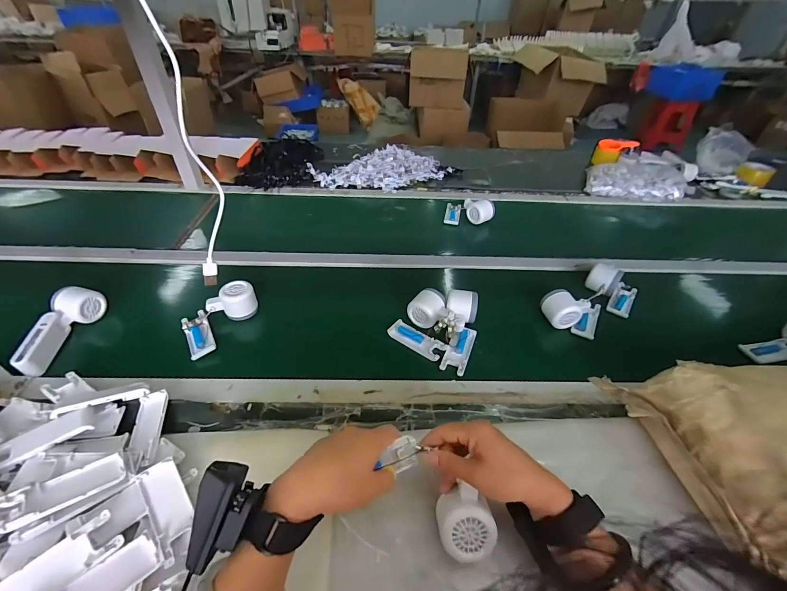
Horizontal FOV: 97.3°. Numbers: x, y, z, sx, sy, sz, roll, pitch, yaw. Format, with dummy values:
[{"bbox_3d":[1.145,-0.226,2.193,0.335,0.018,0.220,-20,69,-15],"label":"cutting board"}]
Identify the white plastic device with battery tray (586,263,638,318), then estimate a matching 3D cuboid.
[{"bbox_3d":[0.442,-0.018,0.699,0.094,0.052,0.114,27,47,24],"label":"white plastic device with battery tray"}]

